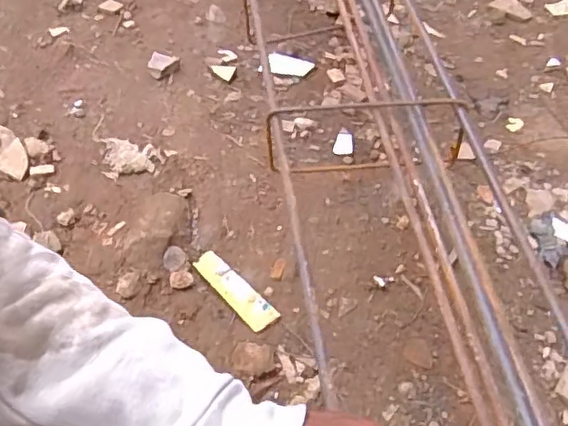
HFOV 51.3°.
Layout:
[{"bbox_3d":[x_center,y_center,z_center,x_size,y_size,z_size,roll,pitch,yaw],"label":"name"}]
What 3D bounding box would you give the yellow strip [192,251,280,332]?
[{"bbox_3d":[-0.056,0.085,0.650,0.032,0.010,0.113,-37,61,-27],"label":"yellow strip"}]

